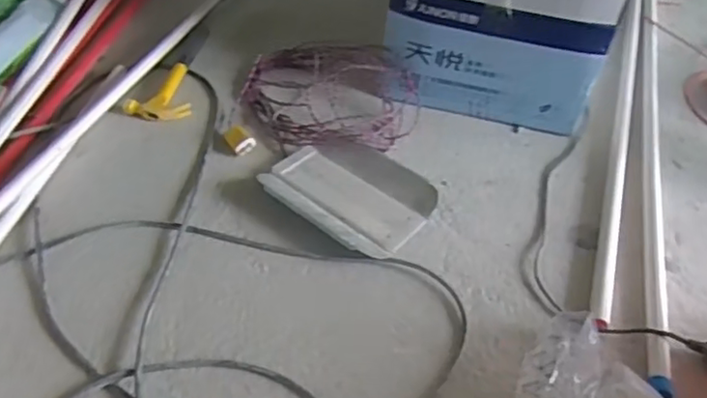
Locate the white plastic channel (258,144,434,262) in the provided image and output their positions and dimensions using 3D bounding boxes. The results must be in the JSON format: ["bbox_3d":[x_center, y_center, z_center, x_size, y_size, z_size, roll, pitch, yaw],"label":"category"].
[{"bbox_3d":[-0.005,-0.011,0.952,0.232,0.045,0.186,34,50,25],"label":"white plastic channel"}]

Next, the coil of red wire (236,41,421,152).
[{"bbox_3d":[-0.054,-0.187,1.088,0.309,0.069,0.239,24,47,17],"label":"coil of red wire"}]

